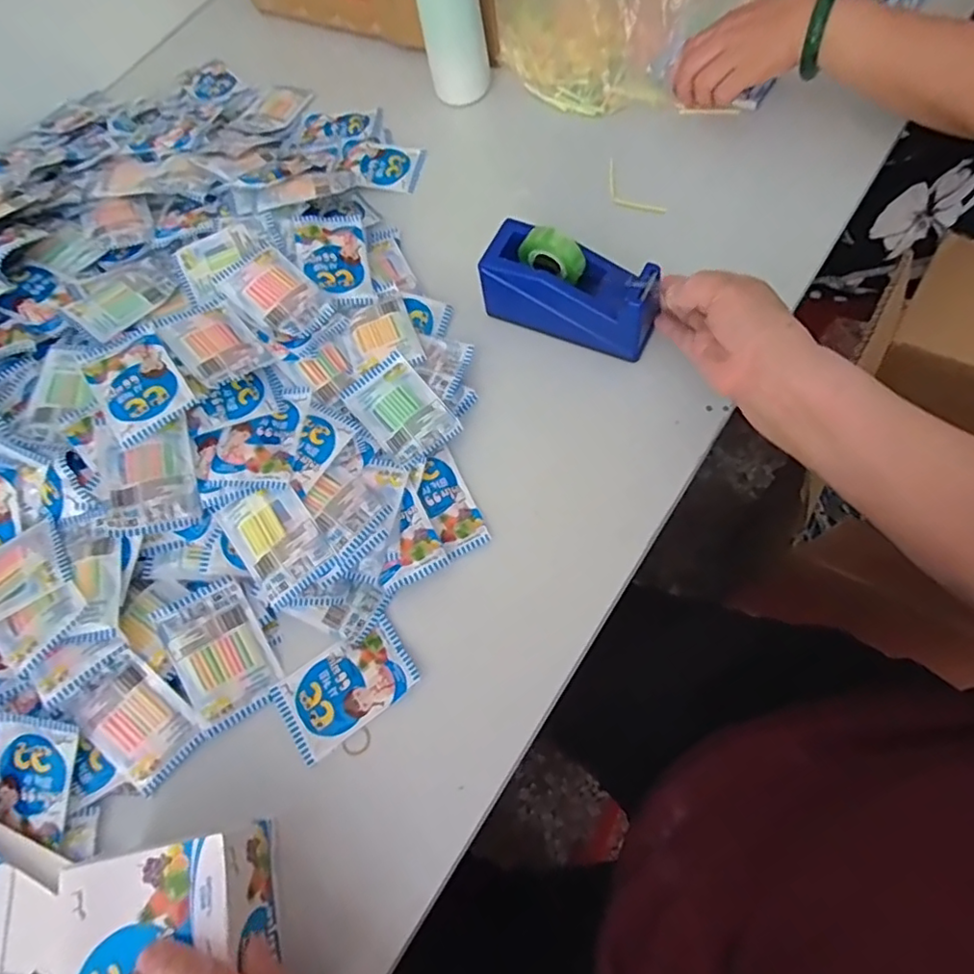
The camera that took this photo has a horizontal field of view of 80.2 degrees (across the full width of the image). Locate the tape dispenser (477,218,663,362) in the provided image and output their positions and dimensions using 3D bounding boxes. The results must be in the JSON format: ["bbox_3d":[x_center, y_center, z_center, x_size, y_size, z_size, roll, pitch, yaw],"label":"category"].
[{"bbox_3d":[0.072,-0.171,0.496,0.153,0.082,0.057,27,75,9],"label":"tape dispenser"}]

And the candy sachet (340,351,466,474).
[{"bbox_3d":[-0.075,-0.067,0.497,0.063,0.009,0.099,-39,68,-9],"label":"candy sachet"}]

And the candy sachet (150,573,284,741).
[{"bbox_3d":[-0.203,0.126,0.440,0.065,0.007,0.102,-28,83,-16],"label":"candy sachet"}]

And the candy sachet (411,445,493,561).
[{"bbox_3d":[-0.032,0.012,0.474,0.040,0.012,0.089,-27,67,-4],"label":"candy sachet"}]

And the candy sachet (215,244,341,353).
[{"bbox_3d":[-0.193,-0.178,0.527,0.102,0.013,0.062,41,78,20],"label":"candy sachet"}]

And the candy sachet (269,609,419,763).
[{"bbox_3d":[-0.105,0.147,0.429,0.099,0.009,0.063,-35,68,-7],"label":"candy sachet"}]

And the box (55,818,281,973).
[{"bbox_3d":[-0.187,0.292,0.341,0.109,0.057,0.146,-13,72,-3],"label":"box"}]

